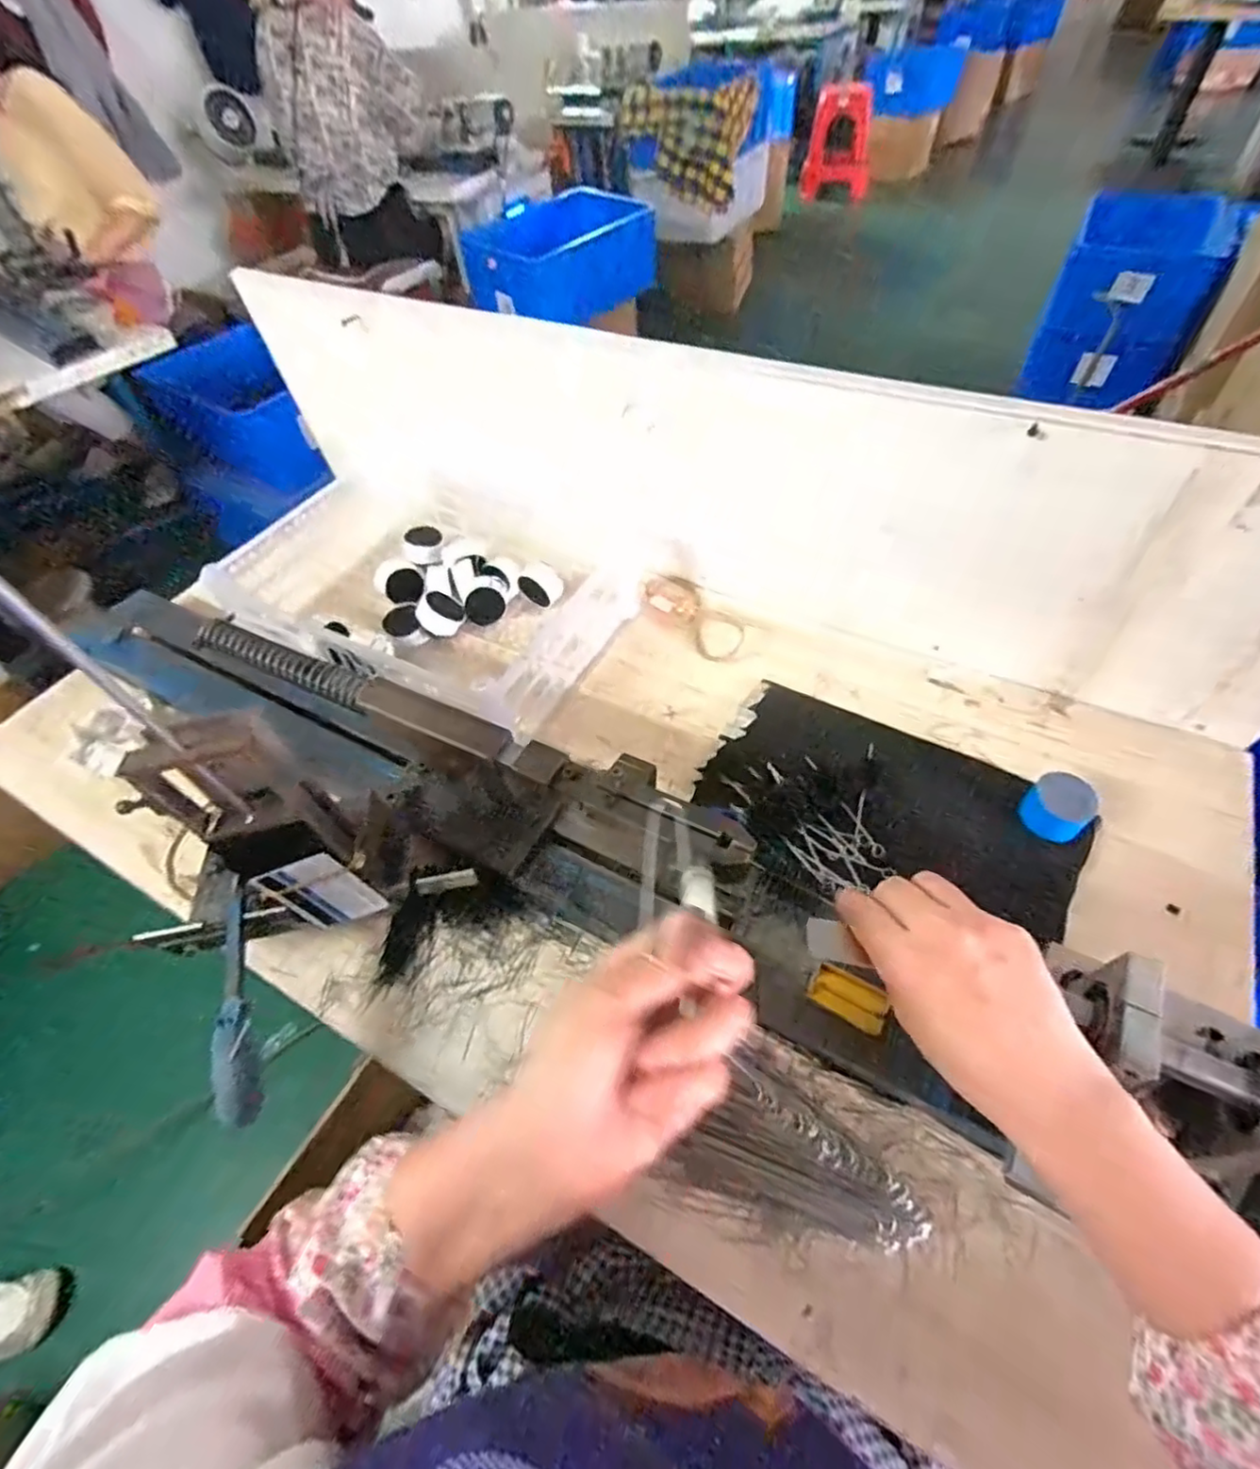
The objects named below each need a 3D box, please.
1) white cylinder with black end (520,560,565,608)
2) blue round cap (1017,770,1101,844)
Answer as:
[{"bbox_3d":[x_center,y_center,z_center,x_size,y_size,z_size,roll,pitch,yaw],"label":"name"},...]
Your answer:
[{"bbox_3d":[-0.106,-0.183,0.762,0.044,0.044,0.033,23,58,21],"label":"white cylinder with black end"},{"bbox_3d":[0.367,0.063,0.540,0.047,0.036,0.048,-3,52,3],"label":"blue round cap"}]

